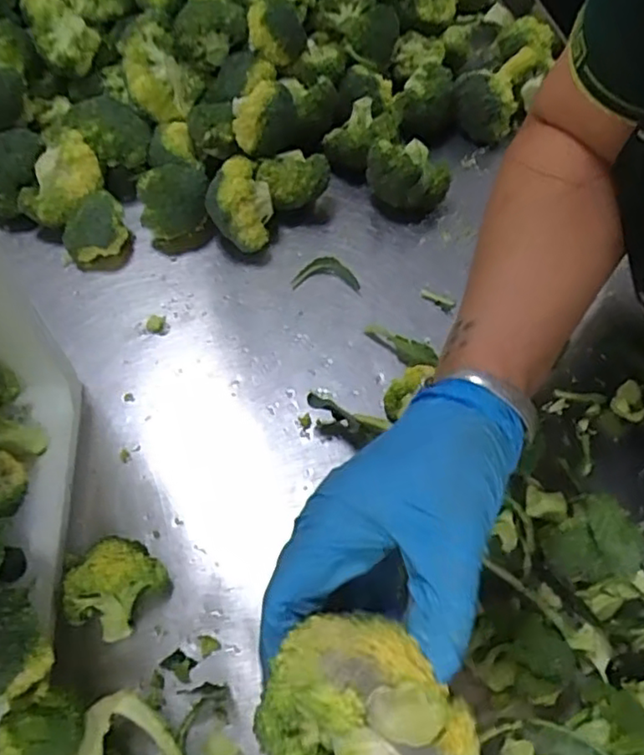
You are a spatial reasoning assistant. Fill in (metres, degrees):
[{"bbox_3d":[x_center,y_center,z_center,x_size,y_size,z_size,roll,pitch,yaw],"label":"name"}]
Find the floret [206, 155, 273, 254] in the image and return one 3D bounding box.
[{"bbox_3d":[-0.068,-0.144,0.534,0.052,0.064,0.069,-9,61,-5],"label":"floret"}]

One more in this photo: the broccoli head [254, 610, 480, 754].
[{"bbox_3d":[0.011,0.108,0.204,0.057,0.031,0.061,0,61,0],"label":"broccoli head"}]

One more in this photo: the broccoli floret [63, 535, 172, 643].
[{"bbox_3d":[-0.131,0.130,0.401,0.045,0.041,0.058,39,68,19],"label":"broccoli floret"}]

